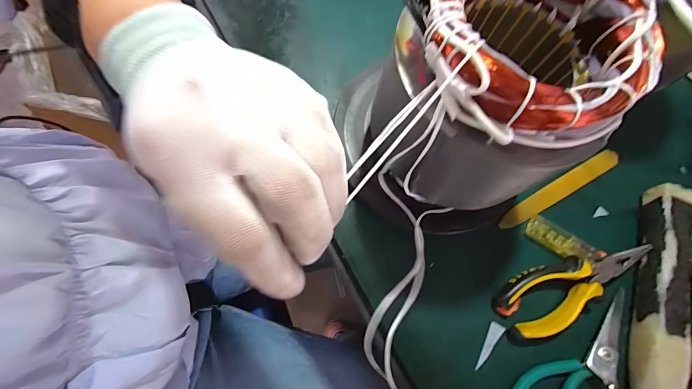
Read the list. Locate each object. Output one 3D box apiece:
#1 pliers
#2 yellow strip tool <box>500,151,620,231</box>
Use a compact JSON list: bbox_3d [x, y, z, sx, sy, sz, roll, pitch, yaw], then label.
[{"bbox_3d":[0.204,0.076,0.297,0.149,0.013,0.051,-26,77,-6],"label":"pliers"},{"bbox_3d":[0.220,-0.006,0.341,0.160,0.004,0.020,-27,85,-13],"label":"yellow strip tool"}]

